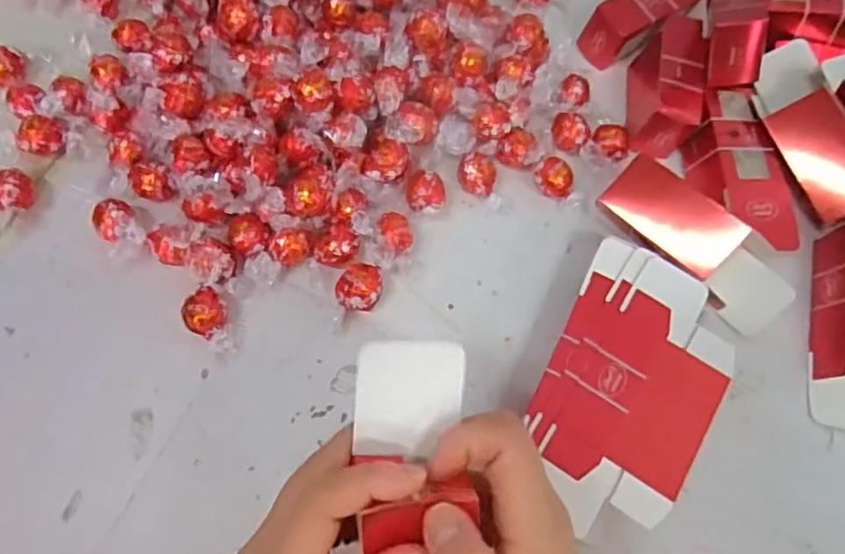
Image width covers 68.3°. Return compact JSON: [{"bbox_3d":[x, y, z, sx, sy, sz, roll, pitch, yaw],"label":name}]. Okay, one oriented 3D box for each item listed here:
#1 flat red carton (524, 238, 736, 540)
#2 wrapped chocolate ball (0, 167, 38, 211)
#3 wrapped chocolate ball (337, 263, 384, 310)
[{"bbox_3d":[0.130,0.064,0.386,0.101,0.004,0.171,26,67,10],"label":"flat red carton"},{"bbox_3d":[-0.286,-0.059,0.436,0.021,0.025,0.028,39,71,13],"label":"wrapped chocolate ball"},{"bbox_3d":[-0.042,0.008,0.419,0.029,0.023,0.031,1,67,-2],"label":"wrapped chocolate ball"}]

